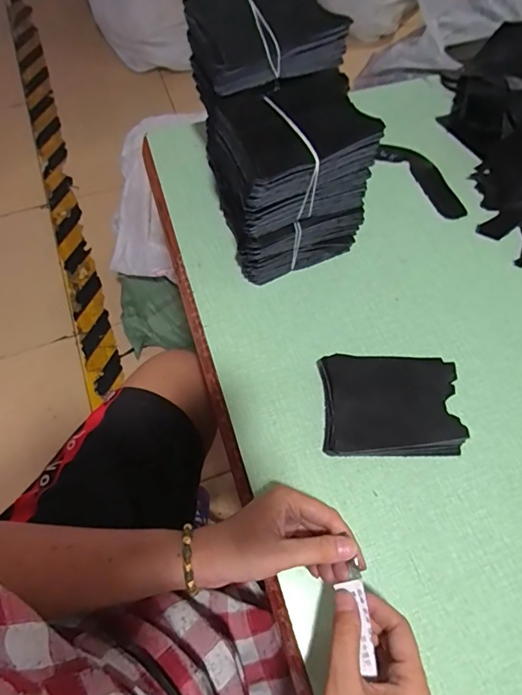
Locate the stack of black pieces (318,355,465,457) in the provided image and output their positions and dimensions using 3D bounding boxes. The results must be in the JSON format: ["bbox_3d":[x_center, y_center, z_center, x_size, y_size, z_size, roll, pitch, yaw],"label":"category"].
[{"bbox_3d":[0.126,0.058,0.450,0.129,0.034,0.097,2,65,0],"label":"stack of black pieces"}]

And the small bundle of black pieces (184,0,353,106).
[{"bbox_3d":[0.002,-0.282,0.407,0.129,0.042,0.093,-21,67,-10],"label":"small bundle of black pieces"}]

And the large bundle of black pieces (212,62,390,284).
[{"bbox_3d":[0.030,-0.163,0.471,0.129,0.169,0.102,-20,67,-9],"label":"large bundle of black pieces"}]

